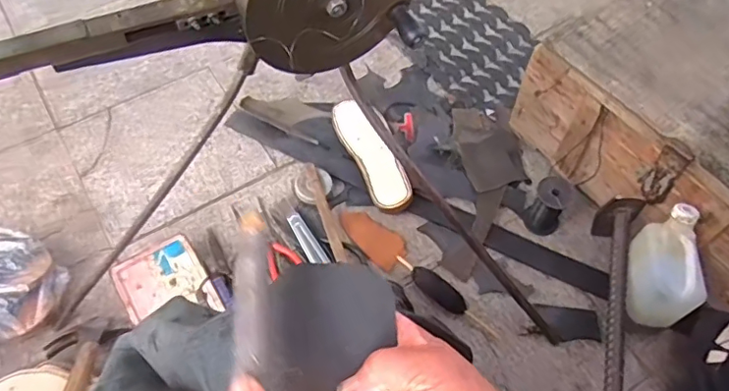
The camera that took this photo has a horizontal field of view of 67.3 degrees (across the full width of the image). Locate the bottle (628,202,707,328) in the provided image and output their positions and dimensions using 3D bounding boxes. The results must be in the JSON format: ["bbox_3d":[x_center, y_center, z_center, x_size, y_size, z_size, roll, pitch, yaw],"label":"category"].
[{"bbox_3d":[0.390,0.093,0.704,0.065,0.099,0.145,17,78,-16],"label":"bottle"}]

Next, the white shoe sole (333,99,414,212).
[{"bbox_3d":[0.017,-0.075,0.923,0.079,0.025,0.227,-37,60,17],"label":"white shoe sole"}]

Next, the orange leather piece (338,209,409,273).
[{"bbox_3d":[0.012,0.064,0.872,0.122,0.010,0.062,41,66,19],"label":"orange leather piece"}]

